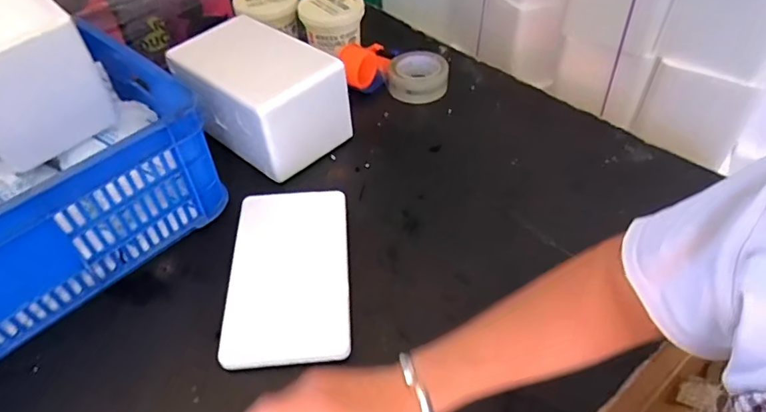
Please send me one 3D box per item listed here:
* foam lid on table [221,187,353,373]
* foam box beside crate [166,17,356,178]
[{"bbox_3d":[-0.119,0.083,0.638,0.151,0.015,0.251,-4,50,0],"label":"foam lid on table"},{"bbox_3d":[-0.199,-0.178,0.798,0.262,0.151,0.155,29,53,27],"label":"foam box beside crate"}]

